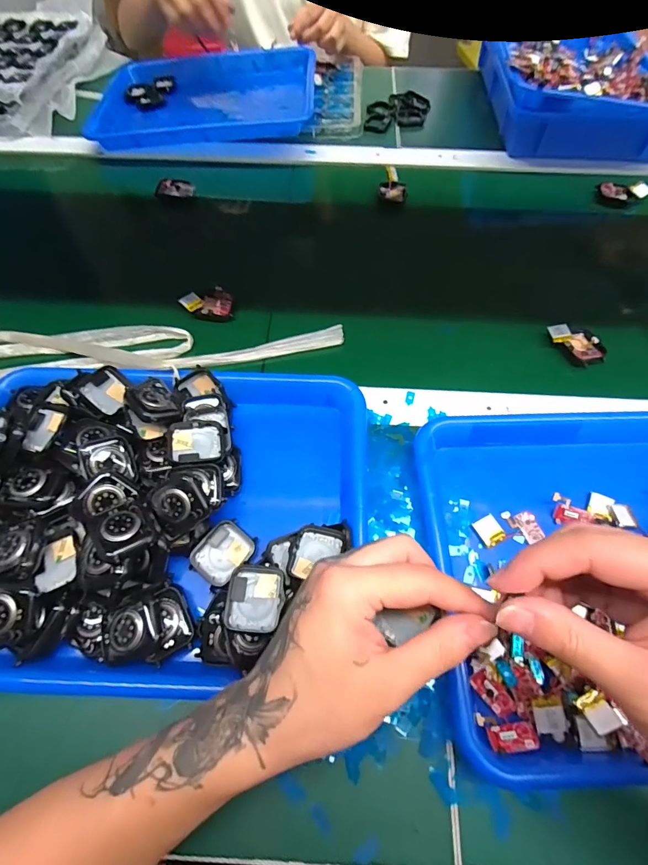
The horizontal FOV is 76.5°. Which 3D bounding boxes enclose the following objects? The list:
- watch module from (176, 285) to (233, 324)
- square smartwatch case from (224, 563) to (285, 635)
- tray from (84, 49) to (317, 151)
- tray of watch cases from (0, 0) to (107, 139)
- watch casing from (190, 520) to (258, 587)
[{"bbox_3d":[-0.128,-0.139,0.451,0.053,0.017,0.036,-5,62,-2],"label":"watch module"},{"bbox_3d":[-0.047,0.114,0.283,0.038,0.004,0.043,10,57,-11],"label":"square smartwatch case"},{"bbox_3d":[-0.181,-0.517,0.637,0.323,0.046,0.243,1,62,2],"label":"tray"},{"bbox_3d":[-0.537,-0.608,0.679,0.275,0.060,0.333,2,62,2],"label":"tray of watch cases"},{"bbox_3d":[-0.078,0.092,0.317,0.035,0.008,0.045,35,68,18],"label":"watch casing"}]

